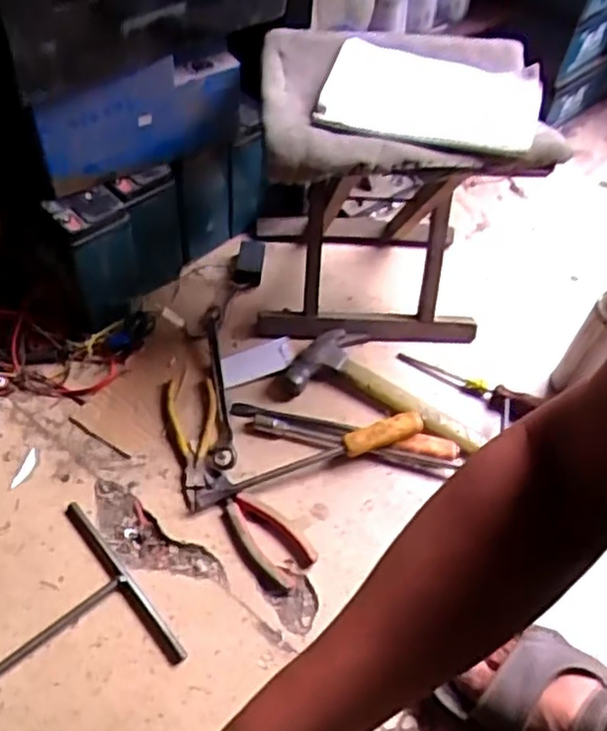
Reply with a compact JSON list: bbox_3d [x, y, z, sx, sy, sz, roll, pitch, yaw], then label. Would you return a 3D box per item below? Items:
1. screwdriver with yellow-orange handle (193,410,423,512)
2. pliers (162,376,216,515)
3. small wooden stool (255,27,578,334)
[{"bbox_3d":[0.011,0.101,0.762,0.261,0.033,0.028,-18,58,-18],"label":"screwdriver with yellow-orange handle"},{"bbox_3d":[-0.124,0.079,0.785,0.059,0.013,0.160,-2,54,-7],"label":"pliers"},{"bbox_3d":[0.093,-0.207,0.853,0.290,0.298,0.256,0,54,-5],"label":"small wooden stool"}]

